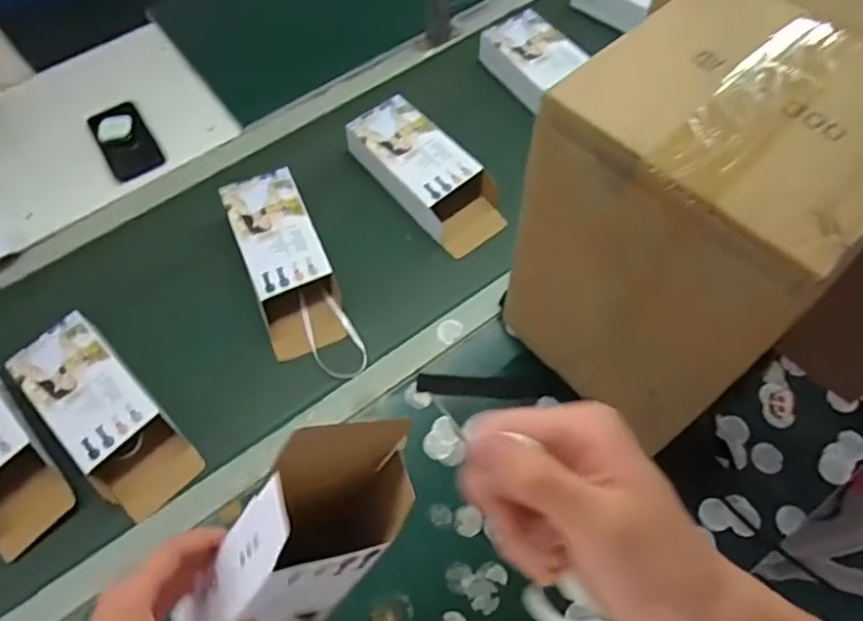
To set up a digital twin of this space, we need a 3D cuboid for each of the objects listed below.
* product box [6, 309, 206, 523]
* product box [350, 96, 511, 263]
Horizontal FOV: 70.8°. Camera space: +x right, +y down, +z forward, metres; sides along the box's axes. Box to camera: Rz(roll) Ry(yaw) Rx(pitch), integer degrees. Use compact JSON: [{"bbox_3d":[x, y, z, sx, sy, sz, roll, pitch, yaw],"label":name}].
[{"bbox_3d":[-0.384,0.120,0.716,0.099,0.058,0.249,-40,68,-17],"label":"product box"},{"bbox_3d":[-0.009,-0.190,0.852,0.115,0.071,0.251,-37,67,-15],"label":"product box"}]

